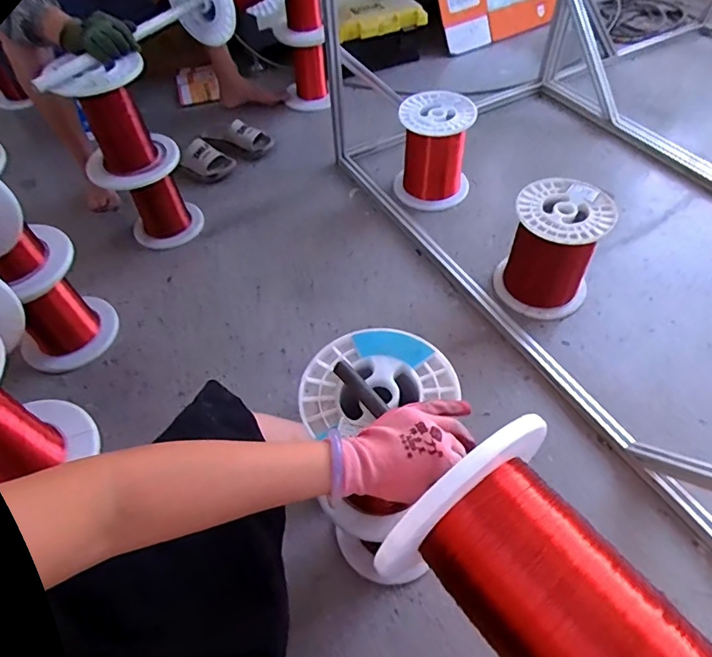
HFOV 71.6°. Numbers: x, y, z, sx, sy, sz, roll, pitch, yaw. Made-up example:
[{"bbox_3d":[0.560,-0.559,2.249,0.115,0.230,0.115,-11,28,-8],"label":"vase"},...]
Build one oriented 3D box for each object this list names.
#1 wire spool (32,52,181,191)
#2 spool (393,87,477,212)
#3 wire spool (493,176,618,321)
[{"bbox_3d":[-0.574,-0.488,1.168,0.211,0.280,0.216,-2,54,3],"label":"wire spool"},{"bbox_3d":[0.210,-0.492,1.360,0.180,0.250,0.177,-2,54,3],"label":"spool"},{"bbox_3d":[0.438,-0.176,1.109,0.196,0.239,0.195,-2,54,3],"label":"wire spool"}]

